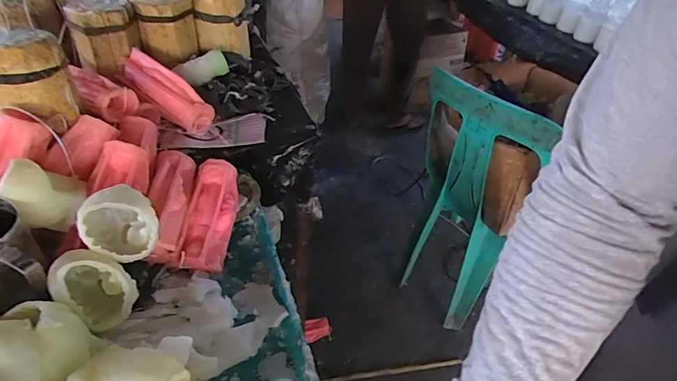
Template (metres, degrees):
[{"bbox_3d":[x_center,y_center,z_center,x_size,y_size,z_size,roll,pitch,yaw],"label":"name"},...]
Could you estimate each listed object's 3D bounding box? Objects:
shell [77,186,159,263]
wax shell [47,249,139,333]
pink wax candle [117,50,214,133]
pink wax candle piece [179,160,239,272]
[{"bbox_3d":[-0.233,0.036,0.462,0.072,0.080,0.056,-15,5,-25],"label":"shell"},{"bbox_3d":[-0.251,0.098,0.441,0.078,0.084,0.061,31,45,28],"label":"wax shell"},{"bbox_3d":[-0.263,-0.152,0.653,0.162,0.047,0.048,37,46,10],"label":"pink wax candle"},{"bbox_3d":[-0.162,0.028,0.554,0.055,0.030,0.157,2,52,-5],"label":"pink wax candle piece"}]

